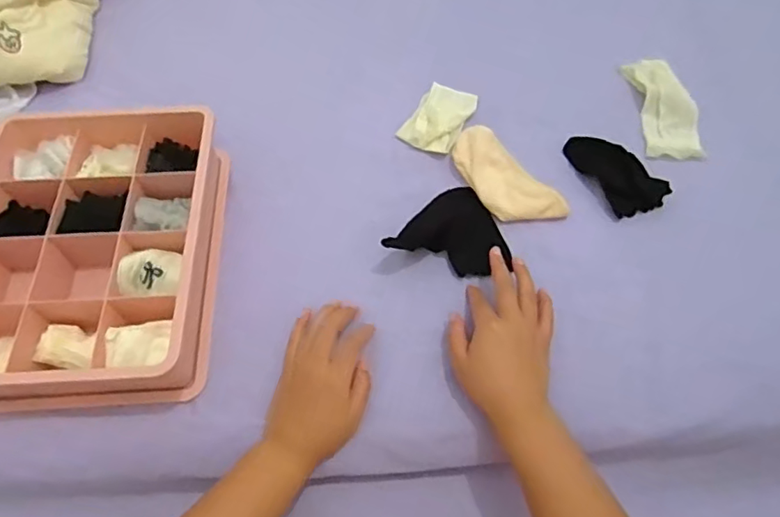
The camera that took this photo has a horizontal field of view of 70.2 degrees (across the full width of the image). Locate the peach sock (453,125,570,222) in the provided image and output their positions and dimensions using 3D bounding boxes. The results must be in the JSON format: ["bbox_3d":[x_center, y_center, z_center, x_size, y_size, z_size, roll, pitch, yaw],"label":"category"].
[{"bbox_3d":[0.125,-0.088,0.620,0.065,0.023,0.145,-34,67,-18],"label":"peach sock"}]

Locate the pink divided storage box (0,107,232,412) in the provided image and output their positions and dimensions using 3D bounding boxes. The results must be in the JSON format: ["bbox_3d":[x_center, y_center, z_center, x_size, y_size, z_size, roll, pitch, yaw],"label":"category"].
[{"bbox_3d":[-0.289,-0.013,0.541,0.221,0.069,0.296,-1,61,-2],"label":"pink divided storage box"}]

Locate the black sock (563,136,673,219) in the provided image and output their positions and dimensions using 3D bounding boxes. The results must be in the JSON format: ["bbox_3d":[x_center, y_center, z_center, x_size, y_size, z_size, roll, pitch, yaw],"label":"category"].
[{"bbox_3d":[0.253,-0.100,0.627,0.056,0.024,0.116,-25,65,-14],"label":"black sock"}]

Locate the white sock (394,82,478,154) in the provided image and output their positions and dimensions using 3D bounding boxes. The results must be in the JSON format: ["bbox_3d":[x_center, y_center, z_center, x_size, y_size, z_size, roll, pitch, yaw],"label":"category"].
[{"bbox_3d":[0.060,-0.173,0.673,0.065,0.015,0.093,26,64,12],"label":"white sock"}]

